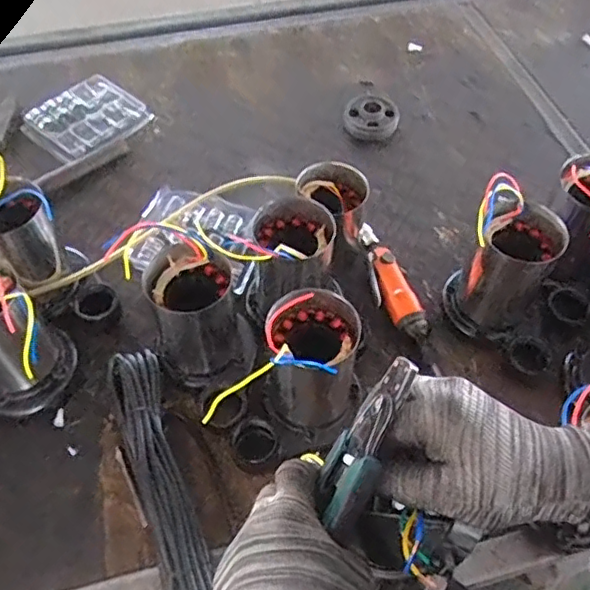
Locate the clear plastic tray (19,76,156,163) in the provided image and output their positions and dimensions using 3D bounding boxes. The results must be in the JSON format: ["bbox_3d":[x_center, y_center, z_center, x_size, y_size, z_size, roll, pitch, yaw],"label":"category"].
[{"bbox_3d":[-0.351,-0.300,0.991,0.152,0.028,0.172,38,63,23],"label":"clear plastic tray"}]

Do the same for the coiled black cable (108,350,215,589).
[{"bbox_3d":[-0.137,0.218,0.615,0.064,0.051,0.350,-16,57,-11],"label":"coiled black cable"}]

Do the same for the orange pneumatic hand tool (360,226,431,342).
[{"bbox_3d":[0.126,-0.019,0.798,0.051,0.035,0.195,-14,57,-10],"label":"orange pneumatic hand tool"}]

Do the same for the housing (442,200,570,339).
[{"bbox_3d":[0.254,-0.026,0.729,0.104,0.165,0.110,32,61,19],"label":"housing"}]

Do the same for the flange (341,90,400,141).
[{"bbox_3d":[0.131,-0.307,1.002,0.093,0.032,0.099,0,55,0],"label":"flange"}]

